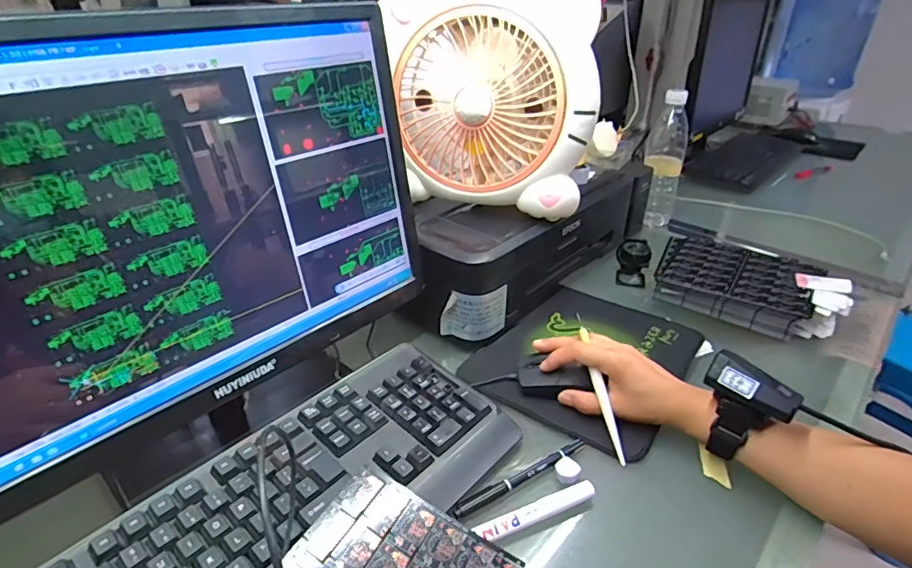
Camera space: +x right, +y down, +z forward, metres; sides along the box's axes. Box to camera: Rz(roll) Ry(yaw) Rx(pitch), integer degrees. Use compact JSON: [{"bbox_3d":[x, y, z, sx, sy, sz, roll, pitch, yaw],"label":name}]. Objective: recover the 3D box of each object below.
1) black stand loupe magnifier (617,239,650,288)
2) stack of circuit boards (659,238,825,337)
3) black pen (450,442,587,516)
[{"bbox_3d":[0.264,-0.032,0.768,0.044,0.062,0.047,8,31,11],"label":"black stand loupe magnifier"},{"bbox_3d":[0.391,-0.004,0.725,0.194,0.050,0.167,18,34,25],"label":"stack of circuit boards"},{"bbox_3d":[0.057,0.166,0.445,0.144,0.012,0.015,-17,35,-28],"label":"black pen"}]

